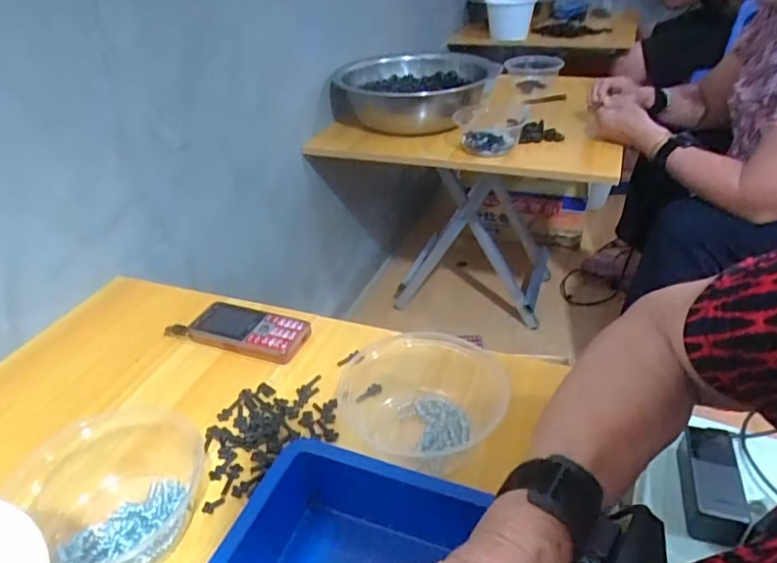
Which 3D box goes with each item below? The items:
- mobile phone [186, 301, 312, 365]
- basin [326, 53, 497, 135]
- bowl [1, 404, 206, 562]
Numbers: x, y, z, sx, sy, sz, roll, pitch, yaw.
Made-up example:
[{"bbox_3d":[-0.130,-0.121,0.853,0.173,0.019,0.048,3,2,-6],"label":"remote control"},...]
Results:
[{"bbox_3d":[-0.150,0.053,0.602,0.130,0.022,0.059,12,37,20],"label":"mobile phone"},{"bbox_3d":[0.053,-0.418,1.204,0.312,0.105,0.351,12,37,20],"label":"basin"},{"bbox_3d":[-0.222,0.163,0.422,0.139,0.053,0.129,-2,34,1],"label":"bowl"}]

